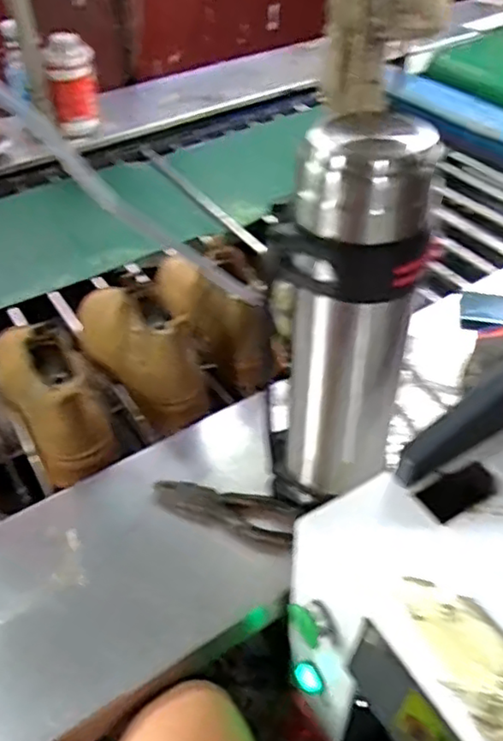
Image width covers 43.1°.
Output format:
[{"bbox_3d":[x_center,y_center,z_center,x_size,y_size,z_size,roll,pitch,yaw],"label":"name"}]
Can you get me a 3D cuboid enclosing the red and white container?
[{"bbox_3d":[-0.382,-0.608,1.371,0.097,0.194,0.097,-9,47,-6],"label":"red and white container"}]

